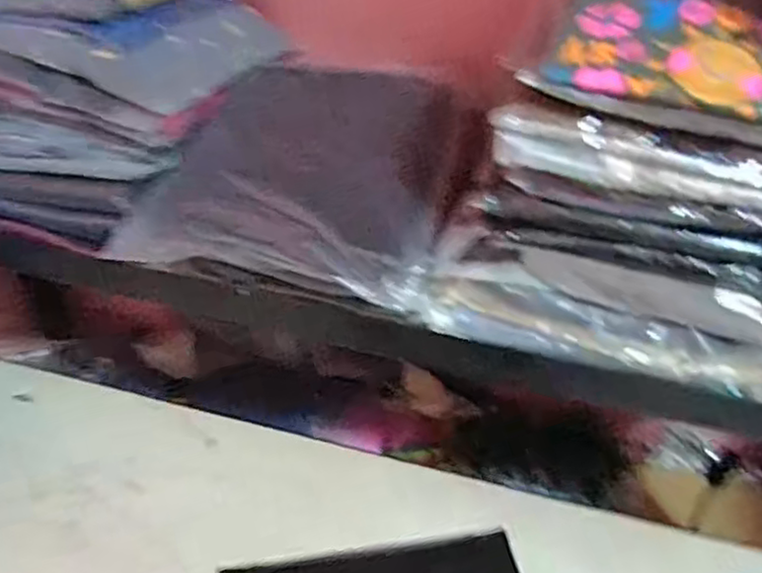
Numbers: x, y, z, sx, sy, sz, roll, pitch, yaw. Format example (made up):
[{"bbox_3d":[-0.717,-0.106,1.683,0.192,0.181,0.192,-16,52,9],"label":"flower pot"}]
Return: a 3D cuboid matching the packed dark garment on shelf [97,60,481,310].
[{"bbox_3d":[-0.059,-0.121,0.717,0.288,0.053,0.315,15,45,13],"label":"packed dark garment on shelf"}]

